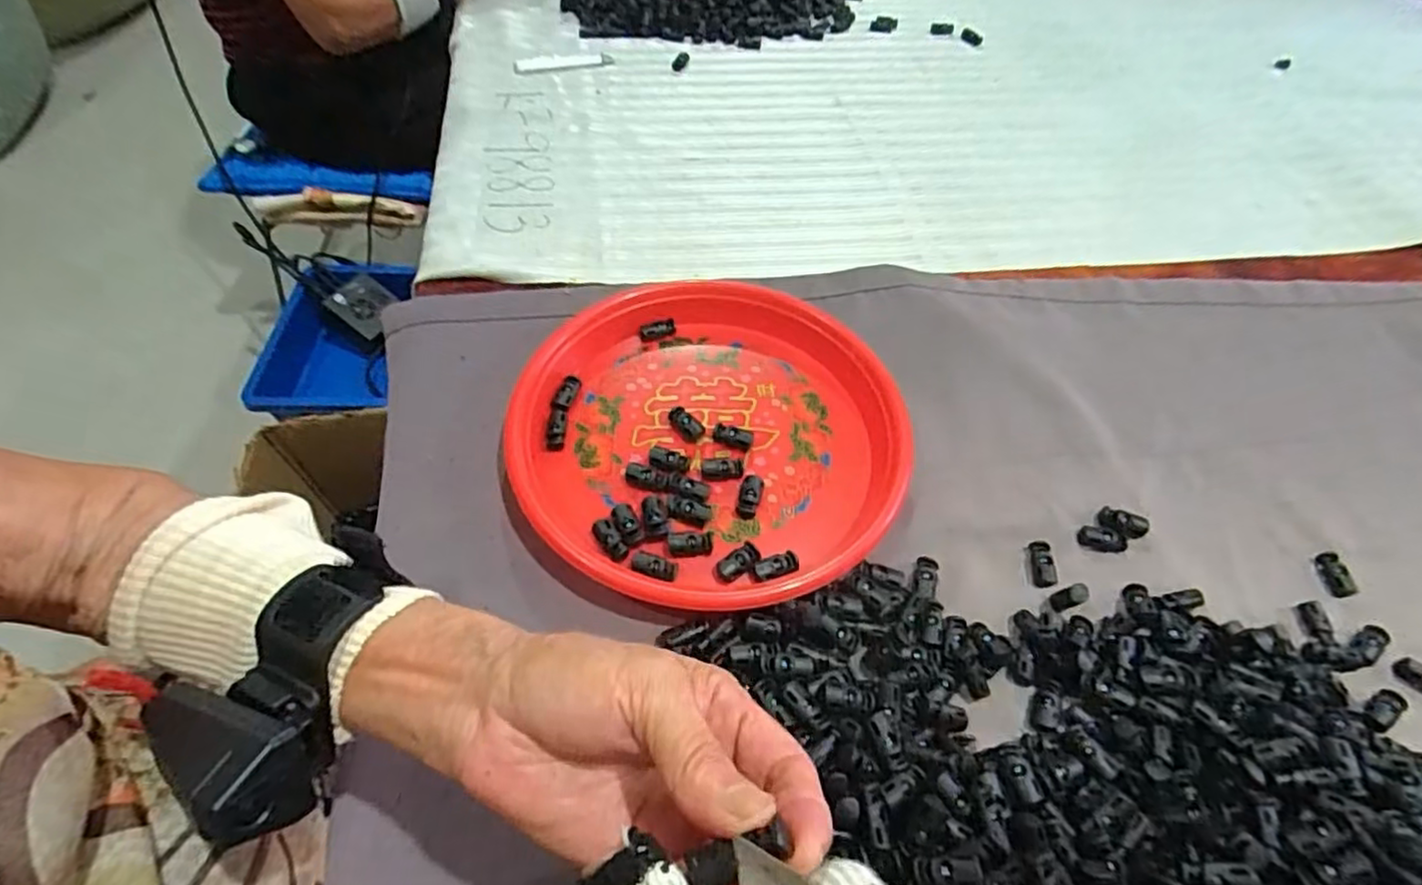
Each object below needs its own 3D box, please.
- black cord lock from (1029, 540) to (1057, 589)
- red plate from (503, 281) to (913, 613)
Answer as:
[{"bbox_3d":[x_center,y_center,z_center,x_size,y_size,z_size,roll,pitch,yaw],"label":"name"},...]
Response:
[{"bbox_3d":[0.204,0.075,0.411,0.013,0.008,0.029,7,54,0],"label":"black cord lock"},{"bbox_3d":[0.002,-0.011,0.445,0.244,0.033,0.244,2,54,-3],"label":"red plate"}]

